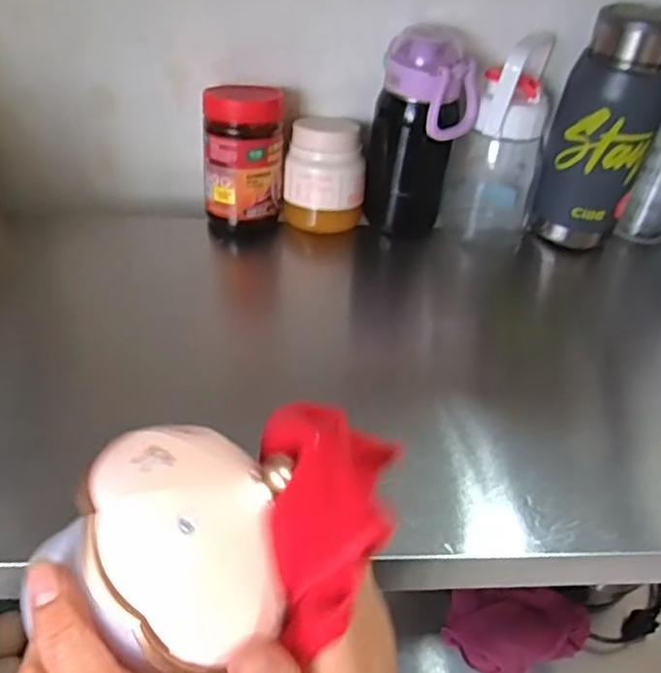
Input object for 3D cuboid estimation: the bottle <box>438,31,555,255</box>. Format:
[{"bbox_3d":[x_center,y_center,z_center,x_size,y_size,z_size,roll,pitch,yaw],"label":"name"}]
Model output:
[{"bbox_3d":[0.171,-0.185,0.646,0.084,0.196,0.092,20,46,13],"label":"bottle"}]

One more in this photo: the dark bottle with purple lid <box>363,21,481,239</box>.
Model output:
[{"bbox_3d":[0.081,-0.184,0.623,0.089,0.184,0.061,25,47,17],"label":"dark bottle with purple lid"}]

